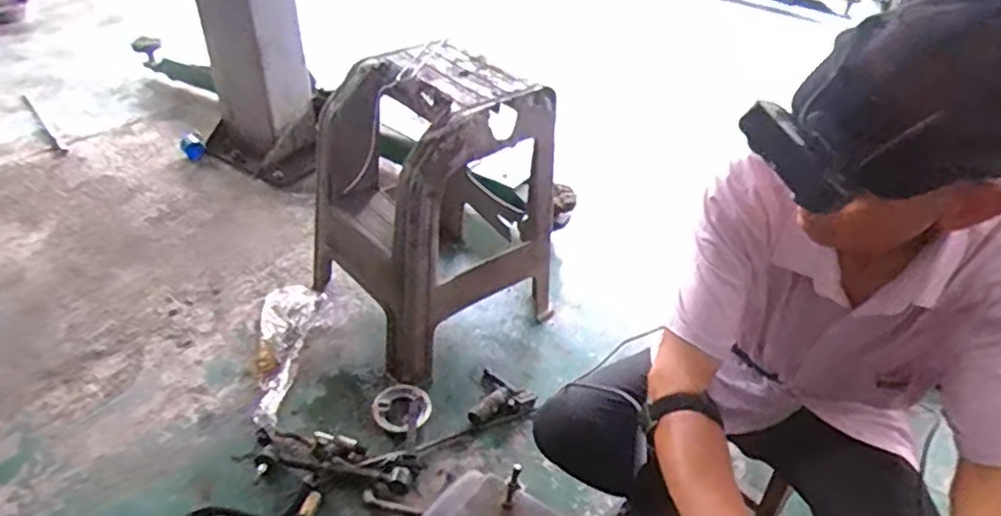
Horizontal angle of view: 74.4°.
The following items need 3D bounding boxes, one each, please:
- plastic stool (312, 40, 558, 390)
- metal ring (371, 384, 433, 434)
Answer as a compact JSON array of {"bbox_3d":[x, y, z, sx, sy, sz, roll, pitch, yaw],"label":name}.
[{"bbox_3d":[-0.133,-0.113,1.420,0.430,0.556,0.361,-23,45,-28],"label":"plastic stool"},{"bbox_3d":[-0.202,0.307,1.354,0.113,0.017,0.112,2,39,-1],"label":"metal ring"}]

